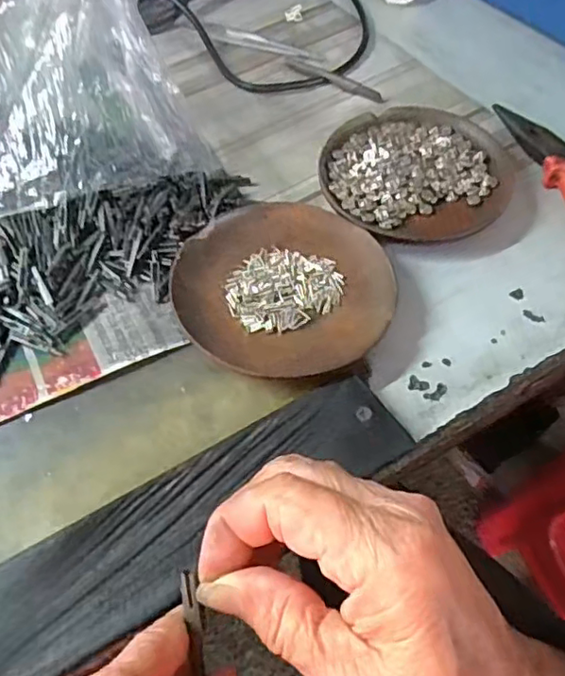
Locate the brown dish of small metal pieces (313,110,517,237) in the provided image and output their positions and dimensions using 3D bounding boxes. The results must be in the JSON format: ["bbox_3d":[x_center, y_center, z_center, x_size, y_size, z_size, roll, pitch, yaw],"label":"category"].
[{"bbox_3d":[0.080,-0.103,0.375,0.113,0.018,0.103,-1,56,1],"label":"brown dish of small metal pieces"}]

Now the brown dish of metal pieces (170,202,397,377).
[{"bbox_3d":[0.000,-0.027,0.326,0.112,0.016,0.109,-1,56,1],"label":"brown dish of metal pieces"}]

